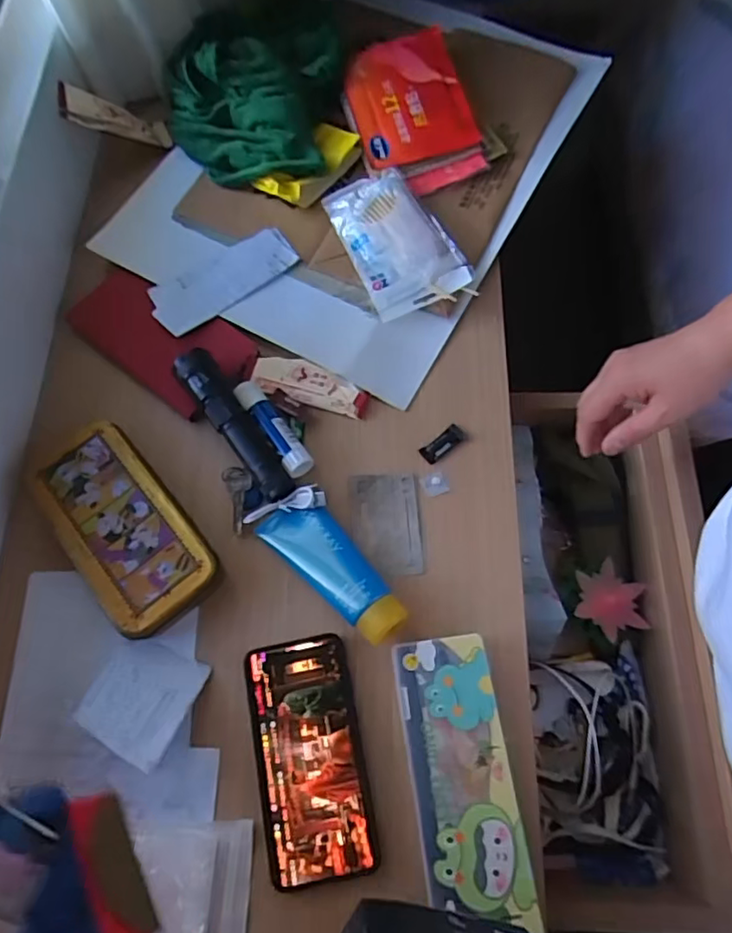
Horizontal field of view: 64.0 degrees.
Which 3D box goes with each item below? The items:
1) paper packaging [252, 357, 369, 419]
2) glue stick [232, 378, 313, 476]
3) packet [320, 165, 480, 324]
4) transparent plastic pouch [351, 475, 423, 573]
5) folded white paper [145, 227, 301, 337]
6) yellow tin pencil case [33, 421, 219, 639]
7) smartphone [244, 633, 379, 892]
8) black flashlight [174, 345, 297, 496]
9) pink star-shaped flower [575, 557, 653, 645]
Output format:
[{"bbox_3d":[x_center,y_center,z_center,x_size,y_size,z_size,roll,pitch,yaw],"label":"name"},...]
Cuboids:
[{"bbox_3d":[-0.052,-0.078,0.550,0.111,0.008,0.037,17,74,5],"label":"paper packaging"},{"bbox_3d":[-0.083,-0.035,0.524,0.022,0.018,0.103,-34,71,-10],"label":"glue stick"},{"bbox_3d":[0.031,-0.225,0.586,0.093,0.022,0.162,-23,70,-6],"label":"packet"},{"bbox_3d":[0.017,0.049,0.504,0.058,0.004,0.089,-6,69,0],"label":"transparent plastic pouch"},{"bbox_3d":[-0.140,-0.187,0.578,0.146,0.012,0.061,-32,71,-9],"label":"folded white paper"},{"bbox_3d":[-0.204,0.050,0.488,0.089,0.024,0.179,-39,77,-11],"label":"yellow tin pencil case"},{"bbox_3d":[-0.044,0.214,0.436,0.079,0.014,0.161,-12,69,-2],"label":"smartphone"},{"bbox_3d":[-0.114,-0.037,0.512,0.032,0.034,0.153,-36,77,-10],"label":"black flashlight"},{"bbox_3d":[0.229,0.124,0.548,0.069,0.012,0.063,35,74,15],"label":"pink star-shaped flower"}]

